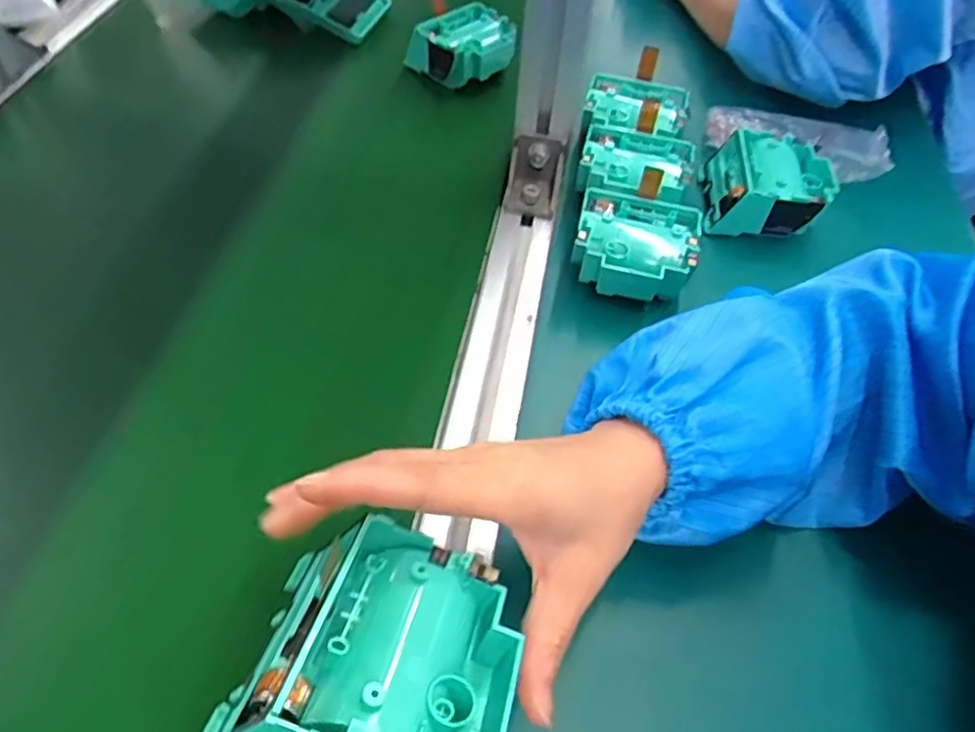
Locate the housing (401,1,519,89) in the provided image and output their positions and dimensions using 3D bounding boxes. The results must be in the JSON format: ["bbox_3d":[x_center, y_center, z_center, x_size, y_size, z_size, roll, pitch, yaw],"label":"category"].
[{"bbox_3d":[-0.022,-0.274,0.593,0.077,0.036,0.075,-34,61,-26],"label":"housing"}]

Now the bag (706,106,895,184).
[{"bbox_3d":[0.232,-0.174,0.520,0.129,0.024,0.050,20,54,12],"label":"bag"}]

